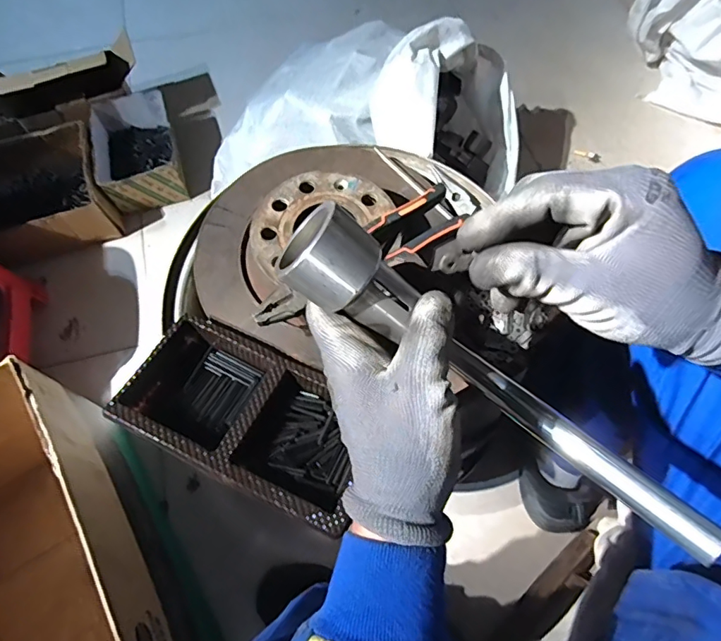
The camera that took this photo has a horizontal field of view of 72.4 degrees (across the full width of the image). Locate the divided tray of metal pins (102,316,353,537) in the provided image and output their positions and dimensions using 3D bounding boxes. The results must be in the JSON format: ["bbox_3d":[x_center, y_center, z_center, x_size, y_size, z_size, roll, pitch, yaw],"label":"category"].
[{"bbox_3d":[-0.105,0.077,0.441,0.209,0.050,0.121,25,68,11],"label":"divided tray of metal pins"}]

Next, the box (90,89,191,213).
[{"bbox_3d":[-0.441,-0.332,0.981,0.151,0.103,0.211,-18,67,-8],"label":"box"}]

